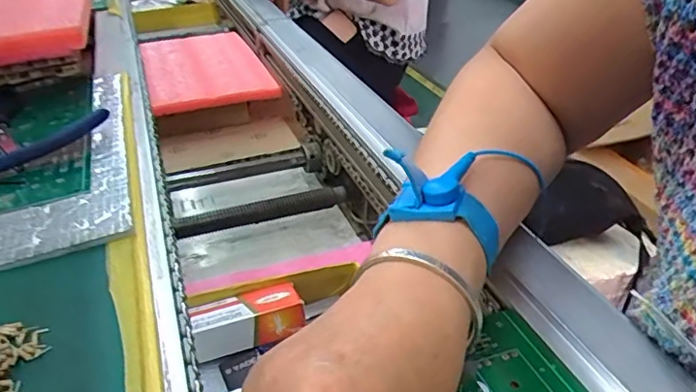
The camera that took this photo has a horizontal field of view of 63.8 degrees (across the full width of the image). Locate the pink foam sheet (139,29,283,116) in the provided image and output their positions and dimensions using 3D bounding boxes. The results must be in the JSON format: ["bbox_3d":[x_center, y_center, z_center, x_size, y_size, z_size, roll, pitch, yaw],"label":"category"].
[{"bbox_3d":[-0.217,-0.192,0.817,0.161,0.024,0.291,-14,33,-18],"label":"pink foam sheet"}]

